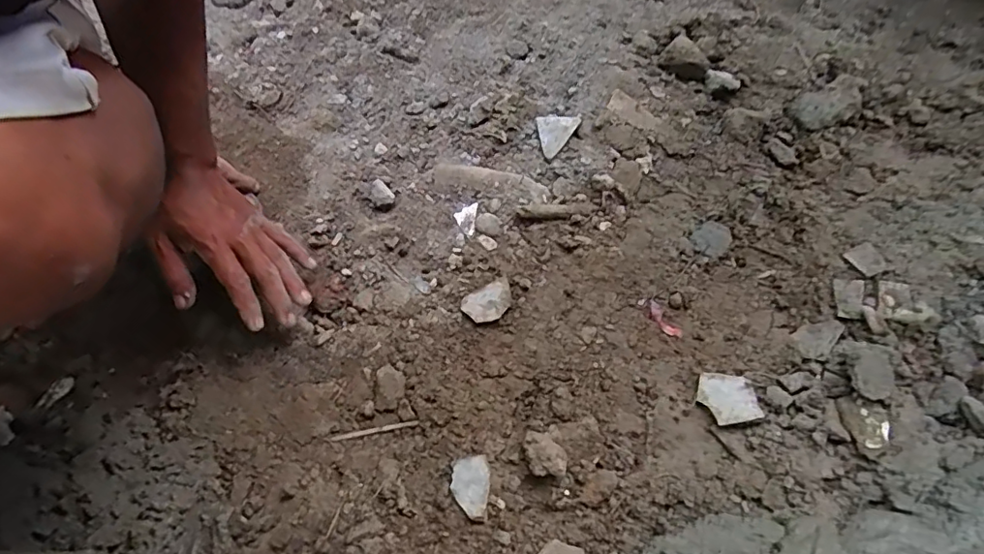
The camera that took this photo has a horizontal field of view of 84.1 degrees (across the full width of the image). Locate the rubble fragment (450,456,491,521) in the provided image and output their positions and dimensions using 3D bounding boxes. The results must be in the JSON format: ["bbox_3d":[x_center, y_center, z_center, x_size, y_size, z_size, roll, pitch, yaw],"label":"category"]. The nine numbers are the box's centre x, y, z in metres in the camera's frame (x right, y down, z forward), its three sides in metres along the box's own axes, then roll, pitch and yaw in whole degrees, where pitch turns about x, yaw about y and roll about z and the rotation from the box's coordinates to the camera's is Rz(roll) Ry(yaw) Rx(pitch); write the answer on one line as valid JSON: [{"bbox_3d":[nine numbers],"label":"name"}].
[{"bbox_3d":[-0.020,0.189,0.492,0.035,0.012,0.052,6,67,3],"label":"rubble fragment"}]

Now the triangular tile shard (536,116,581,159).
[{"bbox_3d":[0.076,-0.163,0.629,0.049,0.012,0.055,3,67,2],"label":"triangular tile shard"}]

